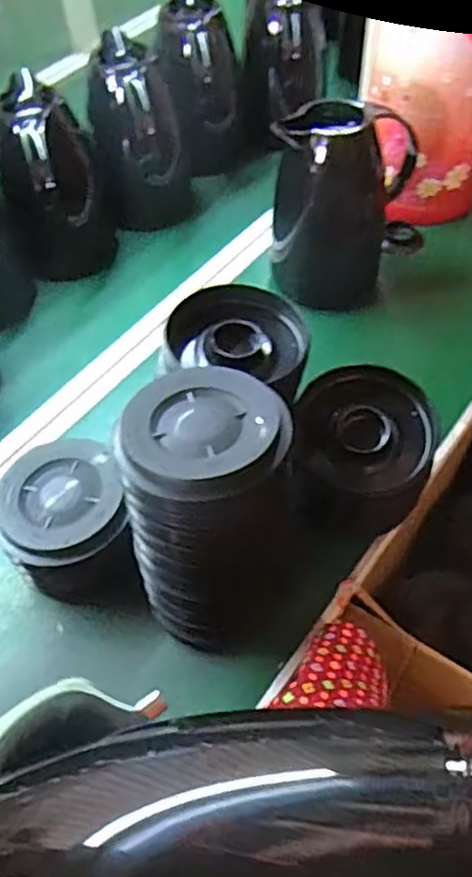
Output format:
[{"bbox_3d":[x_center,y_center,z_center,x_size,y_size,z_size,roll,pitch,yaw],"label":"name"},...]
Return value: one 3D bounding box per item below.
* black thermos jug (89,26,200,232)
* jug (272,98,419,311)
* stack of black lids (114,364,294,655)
[{"bbox_3d":[-0.118,-0.373,0.870,0.114,0.192,0.142,-11,53,-4],"label":"black thermos jug"},{"bbox_3d":[0.114,-0.269,0.772,0.125,0.197,0.125,22,58,19],"label":"jug"},{"bbox_3d":[-0.018,0.067,0.550,0.121,0.232,0.127,-1,53,3],"label":"stack of black lids"}]

